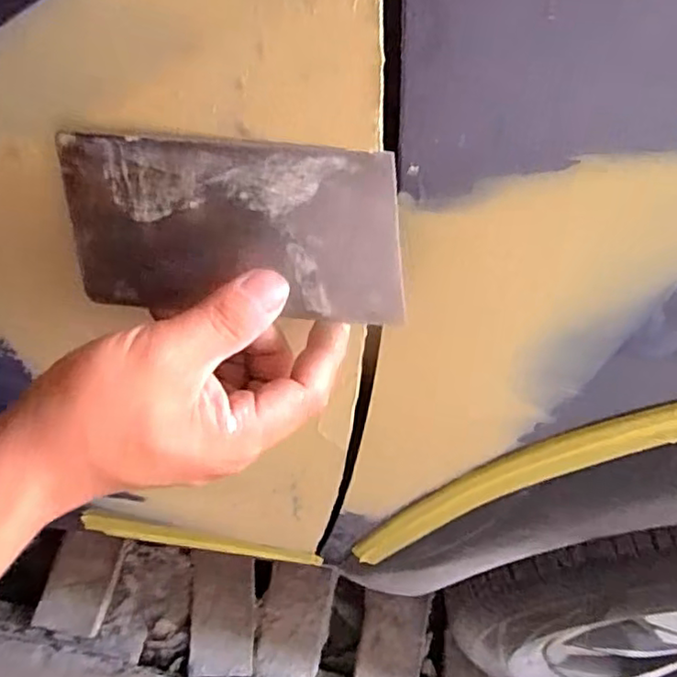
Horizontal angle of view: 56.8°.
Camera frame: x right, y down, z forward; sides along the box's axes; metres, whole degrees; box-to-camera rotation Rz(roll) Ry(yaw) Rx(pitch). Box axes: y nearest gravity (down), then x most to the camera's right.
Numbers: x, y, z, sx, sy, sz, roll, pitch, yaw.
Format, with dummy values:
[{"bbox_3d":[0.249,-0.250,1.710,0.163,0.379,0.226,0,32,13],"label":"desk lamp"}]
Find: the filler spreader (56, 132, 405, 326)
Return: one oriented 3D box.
[{"bbox_3d":[-0.041,-0.041,0.249,0.131,0.071,0.004,4,32,2],"label":"filler spreader"}]

